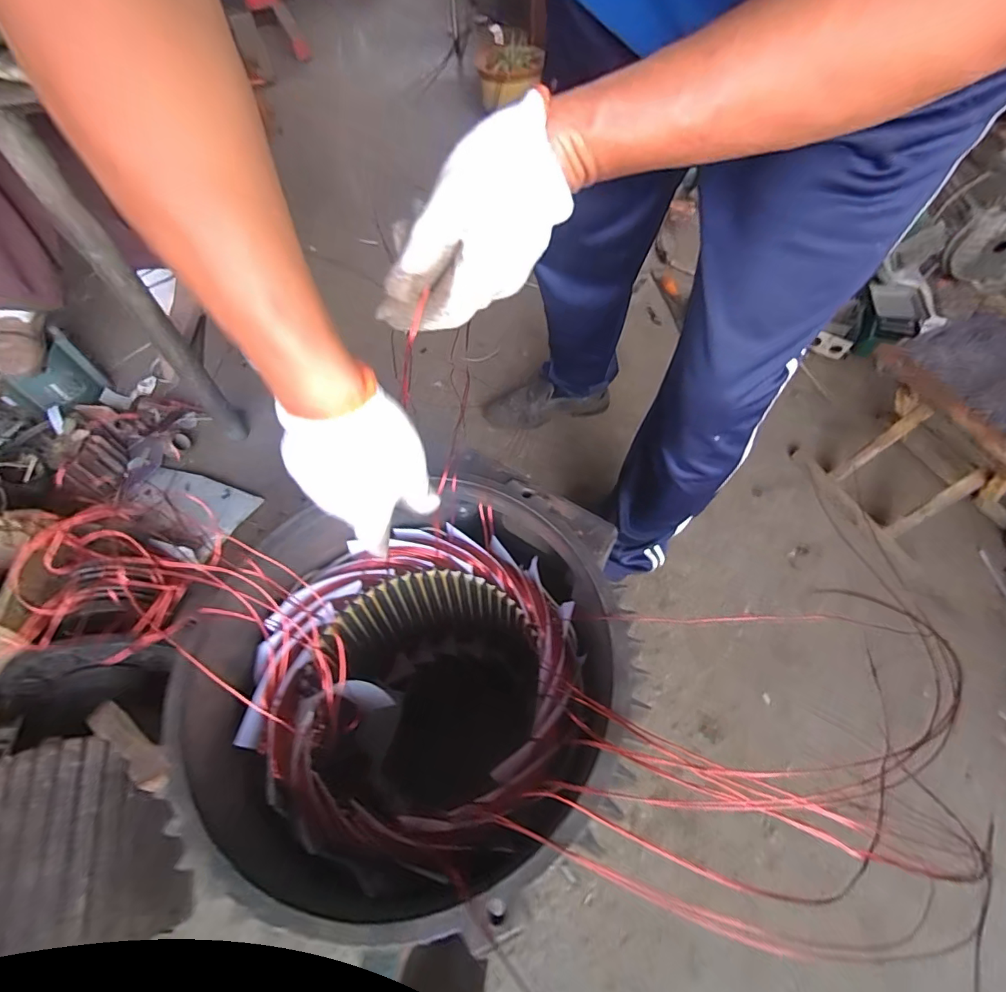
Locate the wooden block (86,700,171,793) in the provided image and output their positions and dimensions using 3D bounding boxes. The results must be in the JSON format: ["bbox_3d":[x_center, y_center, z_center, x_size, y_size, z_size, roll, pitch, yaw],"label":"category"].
[{"bbox_3d":[-0.314,0.210,0.394,0.100,0.011,0.023,29,64,19],"label":"wooden block"}]

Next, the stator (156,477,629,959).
[{"bbox_3d":[-0.072,0.226,0.529,0.332,0.392,0.337,7,56,7],"label":"stator"}]

